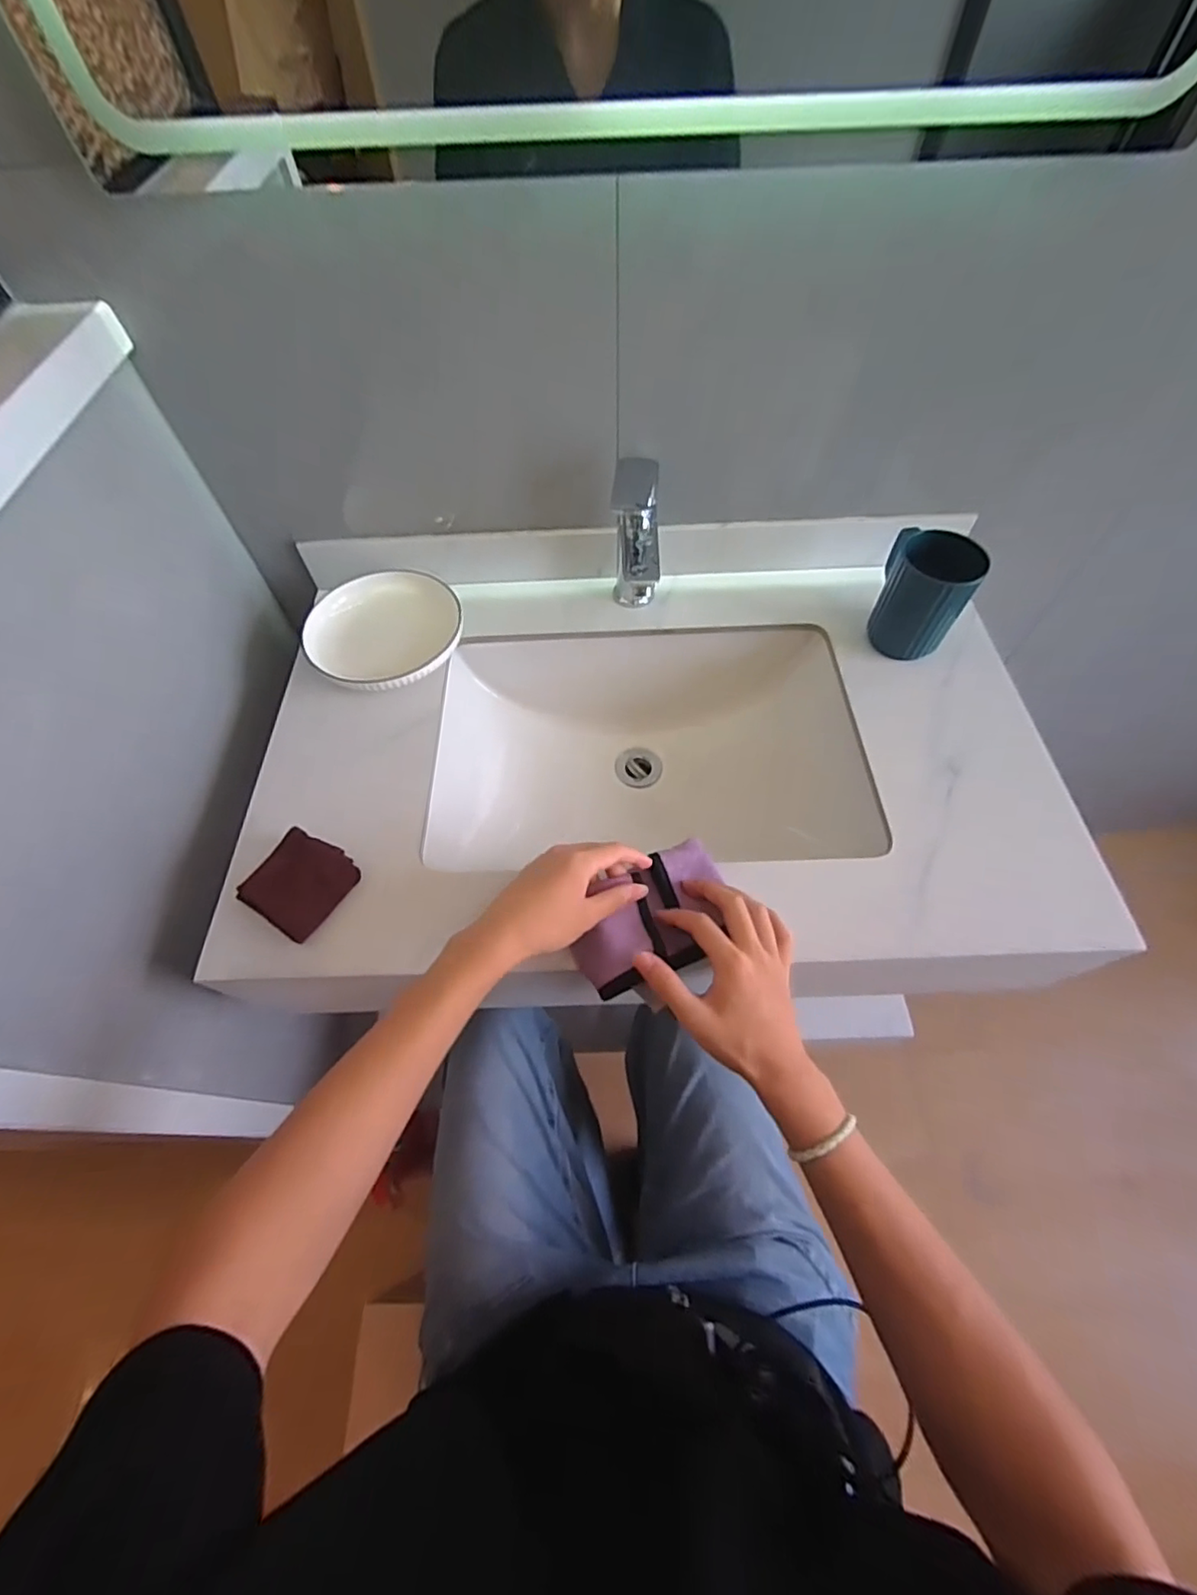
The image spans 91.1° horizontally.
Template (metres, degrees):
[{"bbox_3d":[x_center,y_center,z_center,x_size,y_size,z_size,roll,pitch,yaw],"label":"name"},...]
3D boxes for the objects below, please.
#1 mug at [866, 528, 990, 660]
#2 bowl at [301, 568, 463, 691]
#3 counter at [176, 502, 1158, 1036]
[{"bbox_3d":[0.345,-0.221,0.628,0.090,0.109,0.086,27,64,17],"label":"mug"},{"bbox_3d":[-0.245,-0.191,0.673,0.169,0.056,0.169,-1,59,2],"label":"bowl"},{"bbox_3d":[0.054,-0.049,0.676,0.796,0.198,0.518,-2,59,1],"label":"counter"}]

